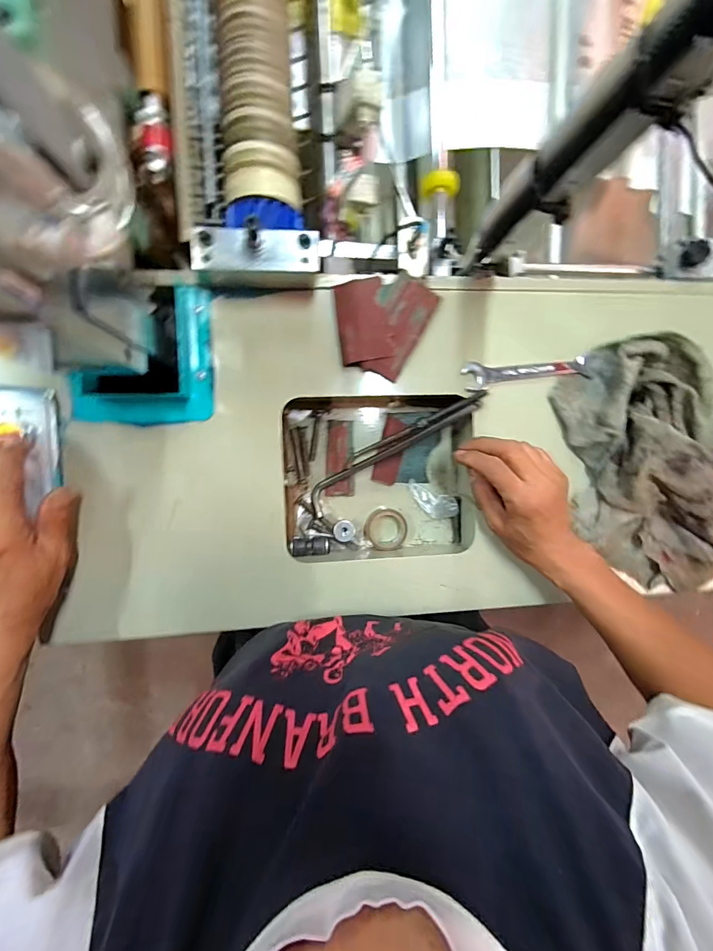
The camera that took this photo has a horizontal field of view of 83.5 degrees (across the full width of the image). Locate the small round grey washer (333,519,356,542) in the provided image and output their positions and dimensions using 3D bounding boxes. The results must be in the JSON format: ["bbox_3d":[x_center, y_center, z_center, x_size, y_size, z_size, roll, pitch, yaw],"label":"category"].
[{"bbox_3d":[-0.013,0.061,0.436,0.024,0.015,0.022,-1,94,-9],"label":"small round grey washer"}]

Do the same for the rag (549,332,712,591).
[{"bbox_3d":[0.317,-0.008,0.404,0.190,0.066,0.265,-20,95,-5],"label":"rag"}]

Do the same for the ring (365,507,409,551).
[{"bbox_3d":[0.035,0.060,0.441,0.047,0.017,0.044,0,93,-6],"label":"ring"}]

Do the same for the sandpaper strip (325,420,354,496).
[{"bbox_3d":[-0.017,-0.018,0.438,0.030,0.006,0.081,3,94,-1],"label":"sandpaper strip"}]

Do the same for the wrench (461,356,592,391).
[{"bbox_3d":[0.172,-0.102,0.400,0.134,0.014,0.026,-5,93,-6],"label":"wrench"}]

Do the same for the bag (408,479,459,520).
[{"bbox_3d":[0.084,0.029,0.447,0.063,0.015,0.029,31,89,3],"label":"bag"}]

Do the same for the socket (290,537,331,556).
[{"bbox_3d":[-0.050,0.076,0.430,0.042,0.016,0.019,3,92,-6],"label":"socket"}]

